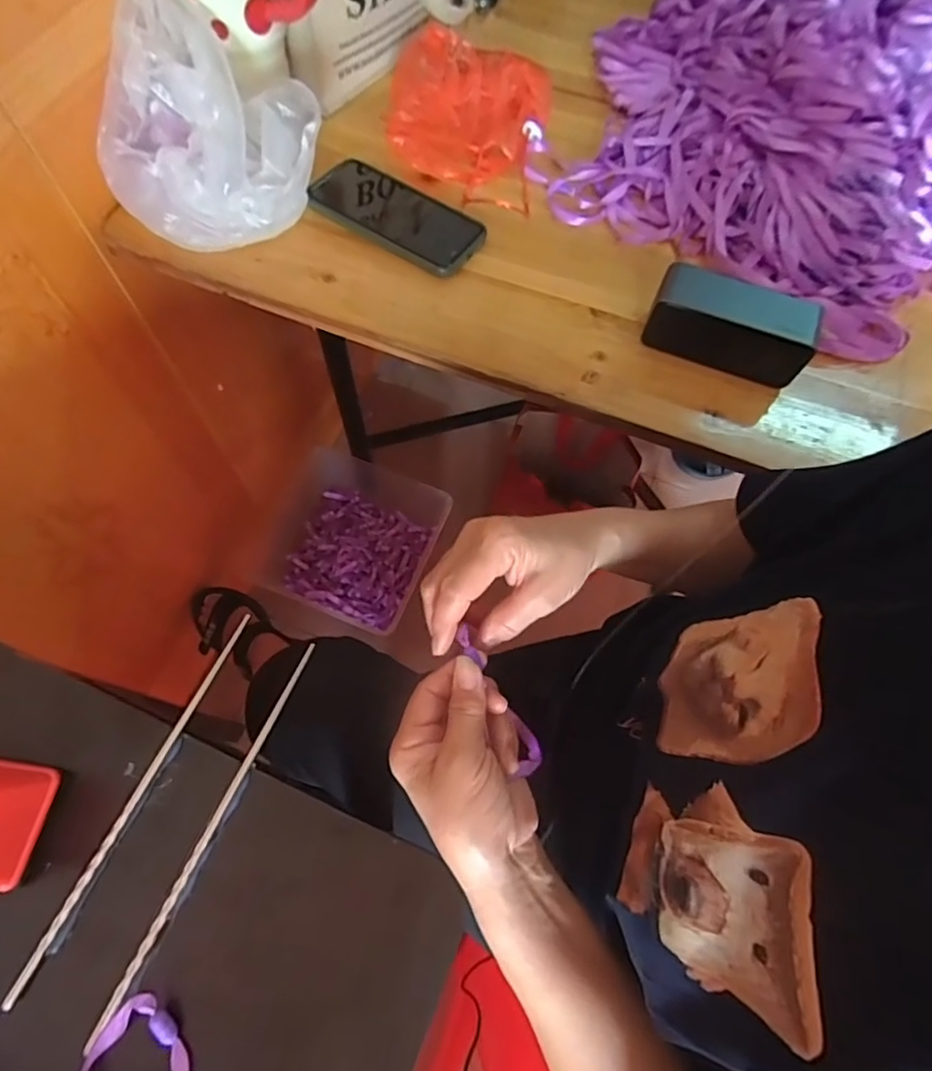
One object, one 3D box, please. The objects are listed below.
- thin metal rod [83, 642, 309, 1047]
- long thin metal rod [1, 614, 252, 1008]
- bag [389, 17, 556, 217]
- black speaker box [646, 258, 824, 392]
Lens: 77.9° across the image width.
[{"bbox_3d":[-0.144,0.164,0.330,0.006,0.004,0.220,23,66,7],"label":"thin metal rod"},{"bbox_3d":[-0.187,0.145,0.334,0.007,0.004,0.220,23,66,7],"label":"long thin metal rod"},{"bbox_3d":[0.001,-0.420,0.574,0.155,0.045,0.216,12,65,2],"label":"bag"},{"bbox_3d":[0.218,-0.174,0.480,0.125,0.056,0.043,21,66,6],"label":"black speaker box"}]

